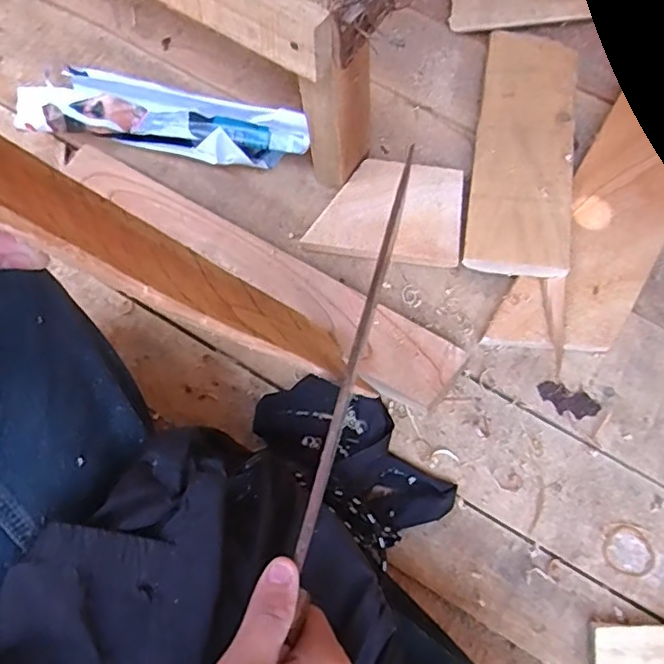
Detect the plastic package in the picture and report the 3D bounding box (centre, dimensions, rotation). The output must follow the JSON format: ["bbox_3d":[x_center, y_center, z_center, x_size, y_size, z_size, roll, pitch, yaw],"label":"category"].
[{"bbox_3d":[-0.158,-0.194,0.540,0.275,0.055,0.068,8,74,3],"label":"plastic package"}]

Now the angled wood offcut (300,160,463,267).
[{"bbox_3d":[0.049,-0.109,0.531,0.130,0.019,0.095,6,74,3],"label":"angled wood offcut"}]

